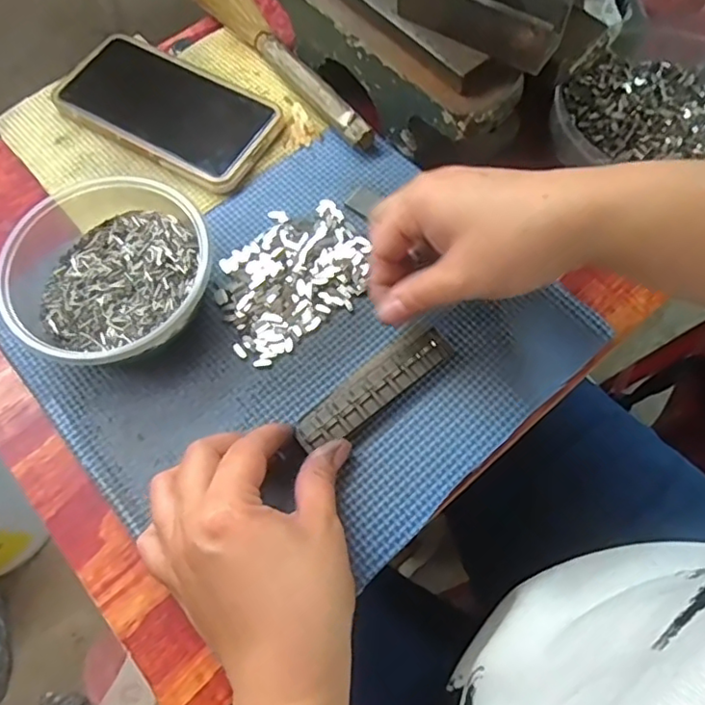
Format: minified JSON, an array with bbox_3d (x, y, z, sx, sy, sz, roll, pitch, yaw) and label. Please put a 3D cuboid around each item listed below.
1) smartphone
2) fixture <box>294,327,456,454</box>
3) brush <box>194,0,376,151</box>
[{"bbox_3d":[-0.128,-0.168,0.415,0.155,0.013,0.077,28,70,13],"label":"smartphone"},{"bbox_3d":[0.011,0.020,0.332,0.097,0.012,0.025,-34,70,-11],"label":"fixture"},{"bbox_3d":[-0.059,-0.225,0.435,0.038,0.022,0.232,-33,69,-12],"label":"brush"}]

